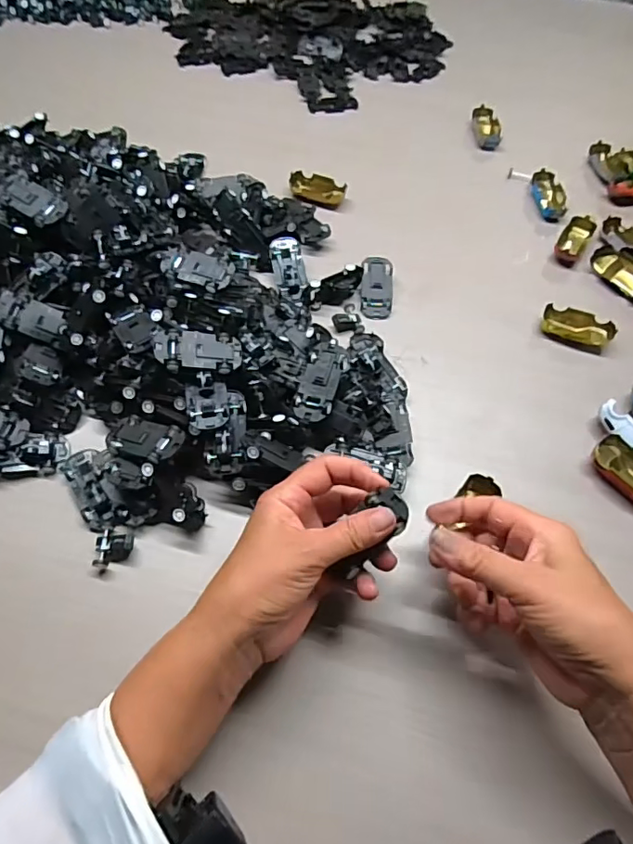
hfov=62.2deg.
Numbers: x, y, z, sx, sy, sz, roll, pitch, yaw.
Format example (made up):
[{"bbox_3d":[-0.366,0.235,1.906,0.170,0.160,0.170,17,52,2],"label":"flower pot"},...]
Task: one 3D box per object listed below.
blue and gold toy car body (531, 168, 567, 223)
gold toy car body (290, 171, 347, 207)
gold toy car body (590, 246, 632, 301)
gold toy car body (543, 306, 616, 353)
[{"bbox_3d":[0.262,-0.254,0.587,0.030,0.016,0.063,-2,60,-4],"label":"blue and gold toy car body"},{"bbox_3d":[0.001,-0.258,0.582,0.062,0.015,0.032,15,60,6],"label":"gold toy car body"},{"bbox_3d":[0.311,-0.150,0.524,0.026,0.023,0.072,-24,64,-16],"label":"gold toy car body"},{"bbox_3d":[0.245,-0.088,0.494,0.063,0.015,0.033,20,61,9],"label":"gold toy car body"}]

